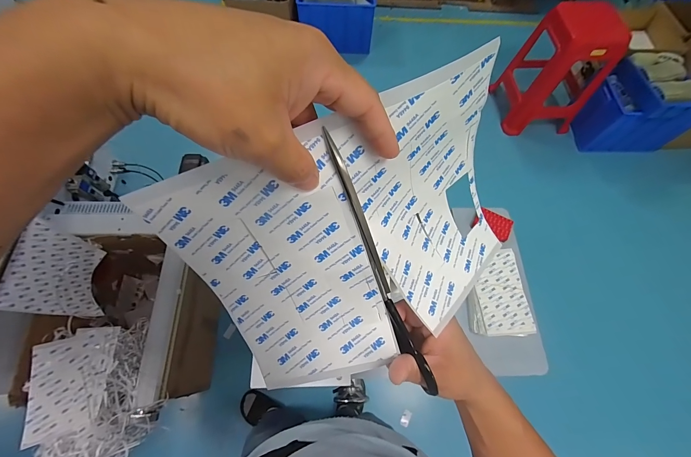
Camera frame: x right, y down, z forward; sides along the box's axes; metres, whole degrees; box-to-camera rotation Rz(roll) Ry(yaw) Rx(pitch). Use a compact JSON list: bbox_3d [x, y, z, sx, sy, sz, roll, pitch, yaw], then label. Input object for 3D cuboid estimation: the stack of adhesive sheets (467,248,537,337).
[{"bbox_3d":[0.419,0.182,0.861,0.145,0.054,0.226,-2,67,-3],"label":"stack of adhesive sheets"}]

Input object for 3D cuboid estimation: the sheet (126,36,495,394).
[{"bbox_3d":[0.014,0.009,0.248,0.256,0.203,0.050,-27,31,-5],"label":"sheet"}]

